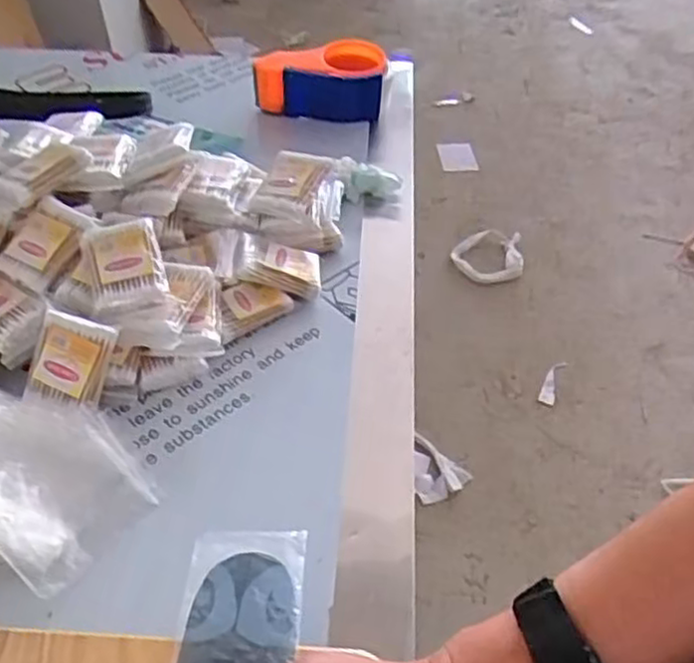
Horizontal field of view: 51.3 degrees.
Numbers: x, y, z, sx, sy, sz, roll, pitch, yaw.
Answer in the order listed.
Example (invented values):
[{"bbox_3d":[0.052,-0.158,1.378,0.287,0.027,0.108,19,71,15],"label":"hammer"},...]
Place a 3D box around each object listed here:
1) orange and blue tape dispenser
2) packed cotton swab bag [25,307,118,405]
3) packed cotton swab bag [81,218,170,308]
[{"bbox_3d":[-0.034,-0.305,0.884,0.158,0.071,0.076,-3,46,-2],"label":"orange and blue tape dispenser"},{"bbox_3d":[-0.206,0.022,0.541,0.053,0.068,0.011,14,0,-4],"label":"packed cotton swab bag"},{"bbox_3d":[-0.178,-0.056,0.575,0.056,0.012,0.080,-18,64,-5],"label":"packed cotton swab bag"}]

